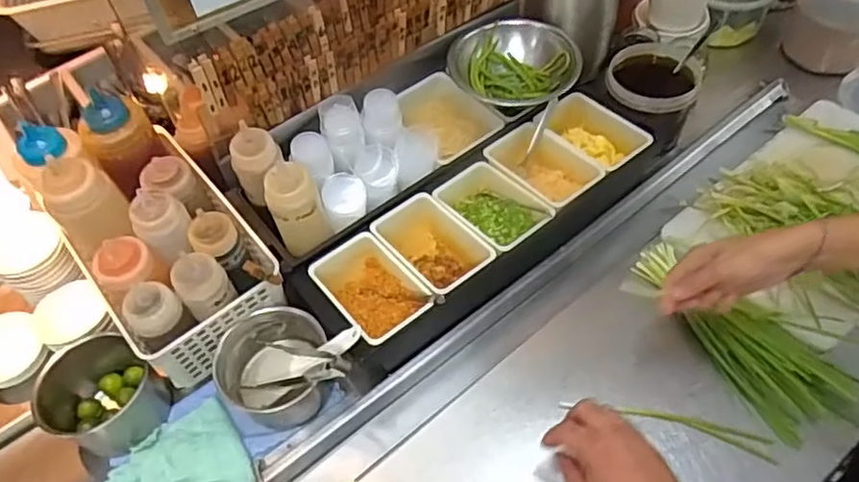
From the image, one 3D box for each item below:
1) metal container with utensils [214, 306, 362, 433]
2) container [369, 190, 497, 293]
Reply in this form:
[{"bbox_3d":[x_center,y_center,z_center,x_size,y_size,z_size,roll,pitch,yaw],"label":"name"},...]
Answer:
[{"bbox_3d":[-0.151,0.138,0.680,0.149,0.104,0.104,17,57,16],"label":"metal container with utensils"},{"bbox_3d":[0.005,0.015,0.770,0.087,0.072,0.140,-34,58,-18],"label":"container"}]

